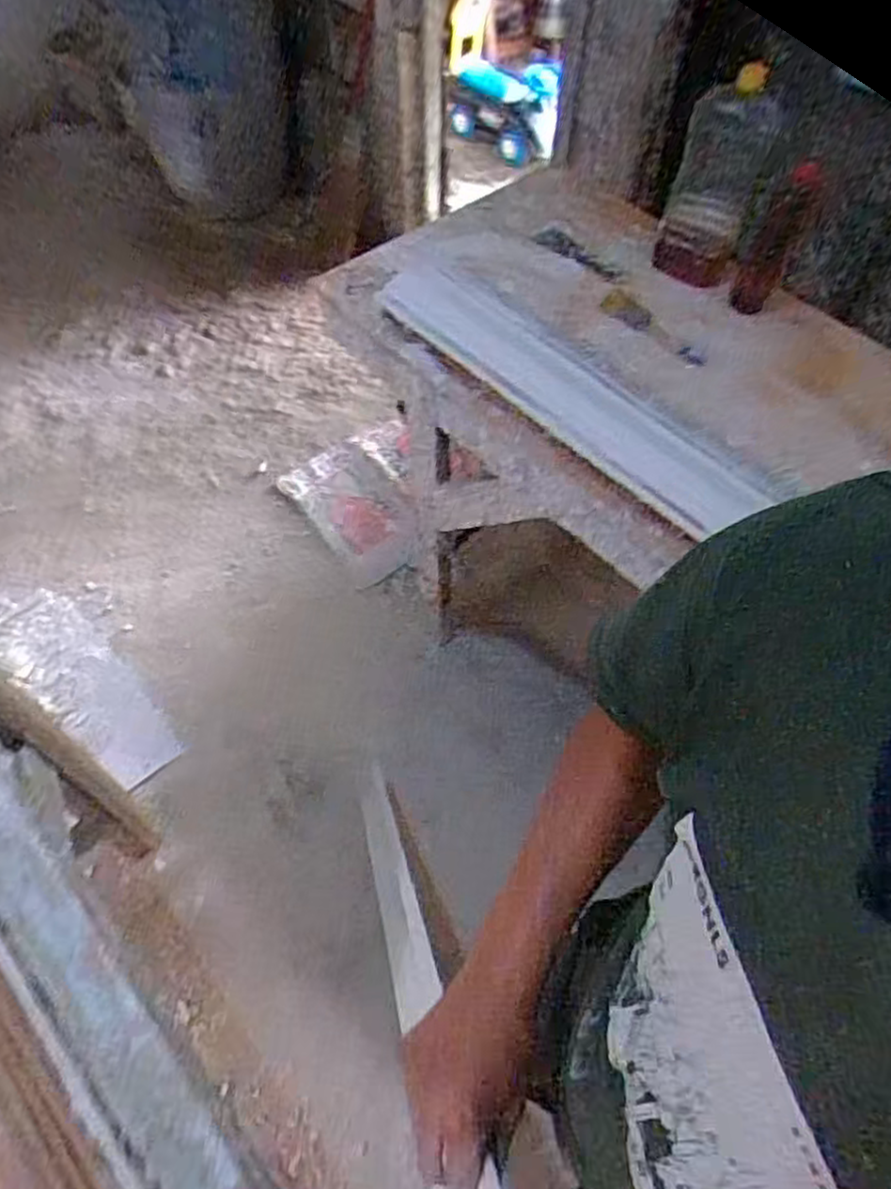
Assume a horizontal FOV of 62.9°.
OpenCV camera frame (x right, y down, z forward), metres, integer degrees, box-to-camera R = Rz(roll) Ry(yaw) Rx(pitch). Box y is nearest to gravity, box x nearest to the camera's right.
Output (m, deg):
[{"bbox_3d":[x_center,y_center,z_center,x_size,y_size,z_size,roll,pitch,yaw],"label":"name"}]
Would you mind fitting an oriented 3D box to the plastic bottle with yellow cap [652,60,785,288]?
[{"bbox_3d":[0.403,-0.611,1.087,0.126,0.248,0.134,24,58,10],"label":"plastic bottle with yellow cap"}]

